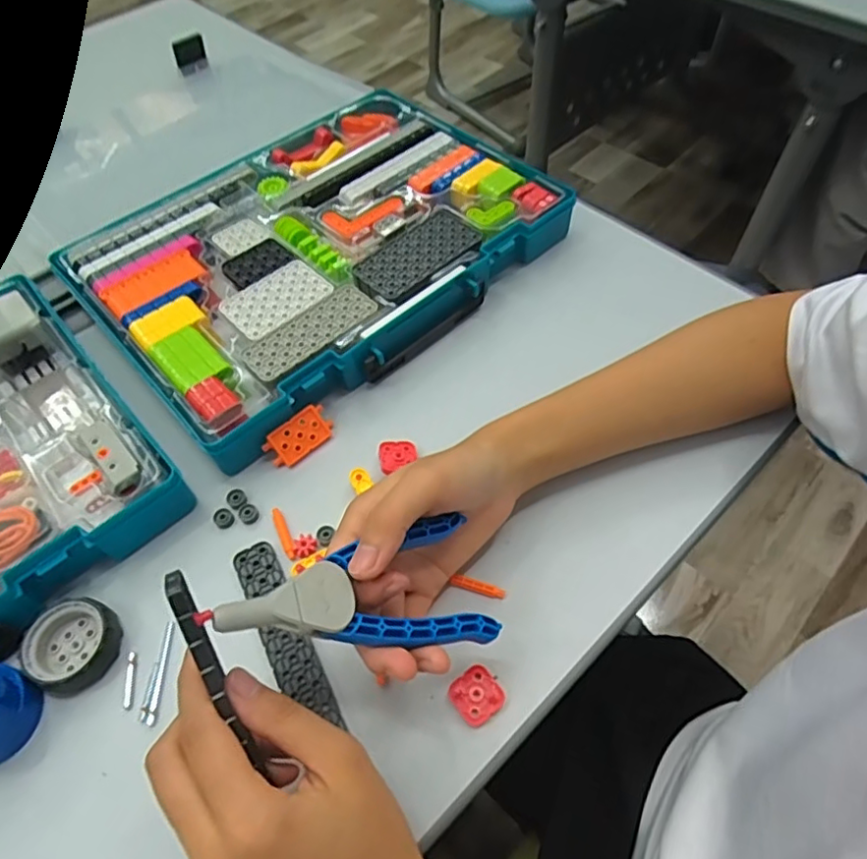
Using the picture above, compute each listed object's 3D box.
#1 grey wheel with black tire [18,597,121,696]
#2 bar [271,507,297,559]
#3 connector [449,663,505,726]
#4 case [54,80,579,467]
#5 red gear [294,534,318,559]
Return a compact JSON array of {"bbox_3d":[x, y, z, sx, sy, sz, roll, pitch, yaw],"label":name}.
[{"bbox_3d":[-0.205,0.123,0.339,0.048,0.019,0.048,-1,56,1],"label":"grey wheel with black tire"},{"bbox_3d":[-0.096,0.065,0.376,0.008,0.004,0.038,-26,58,-12],"label":"bar"},{"bbox_3d":[0.023,0.143,0.319,0.025,0.006,0.026,-36,62,-20],"label":"connector"},{"bbox_3d":[-0.103,-0.156,0.500,0.346,0.047,0.277,-39,62,-20],"label":"case"},{"bbox_3d":[-0.081,0.073,0.369,0.014,0.004,0.013,-2,56,4],"label":"red gear"}]

